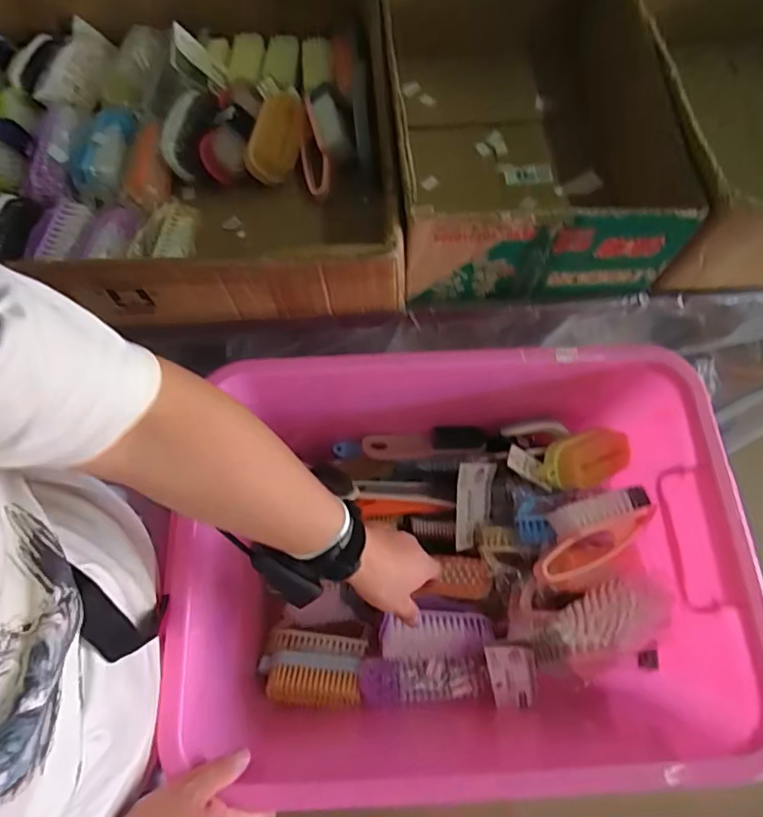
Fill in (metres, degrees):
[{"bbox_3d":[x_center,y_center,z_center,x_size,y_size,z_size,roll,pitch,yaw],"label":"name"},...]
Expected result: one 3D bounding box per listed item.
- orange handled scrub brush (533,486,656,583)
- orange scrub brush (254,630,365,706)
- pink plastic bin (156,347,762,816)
[{"bbox_3d":[0.232,0.134,0.562,0.157,0.046,0.067,-20,71,-7],"label":"orange handled scrub brush"},{"bbox_3d":[-0.087,0.318,0.627,0.126,0.046,0.077,6,70,2],"label":"orange scrub brush"},{"bbox_3d":[0.077,0.166,0.583,0.543,0.231,0.390,-2,70,-1],"label":"pink plastic bin"}]

